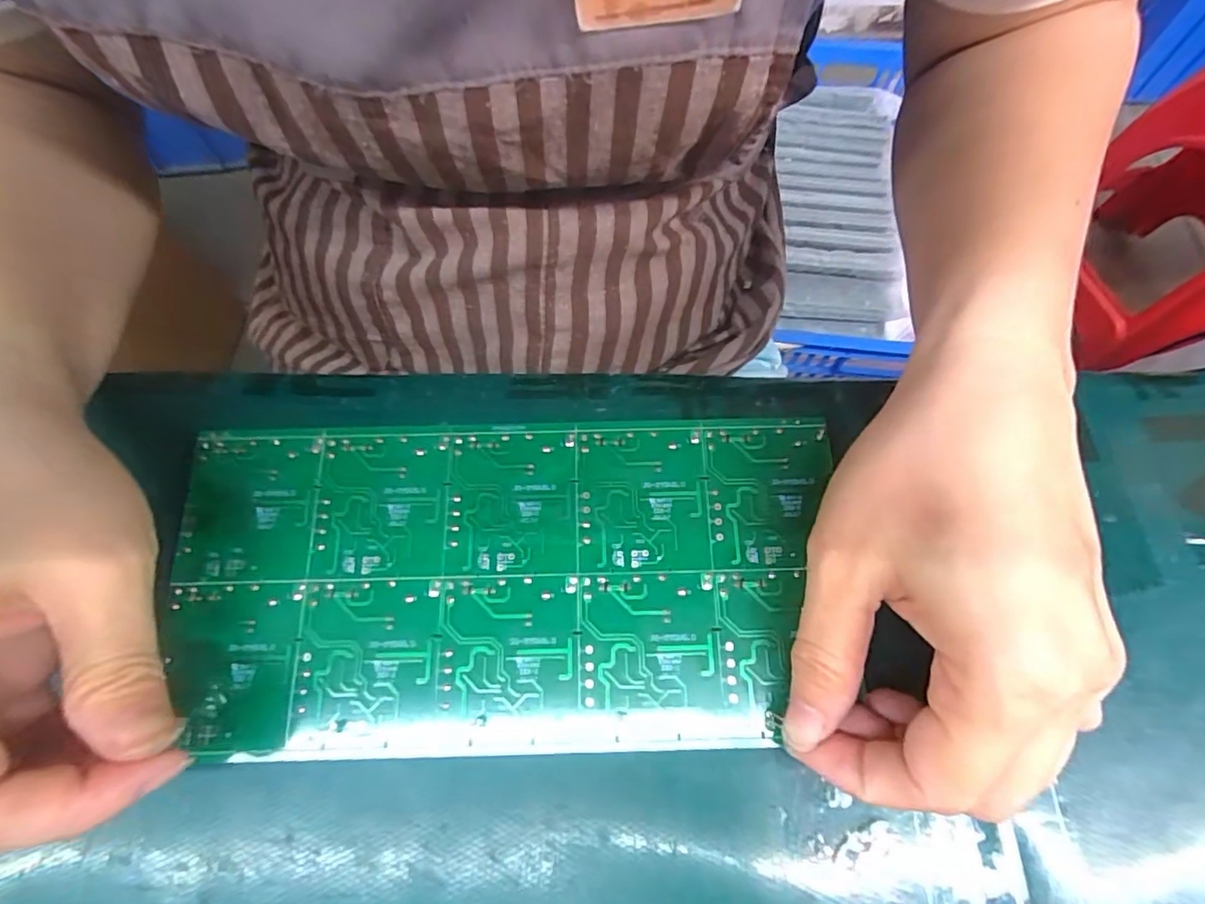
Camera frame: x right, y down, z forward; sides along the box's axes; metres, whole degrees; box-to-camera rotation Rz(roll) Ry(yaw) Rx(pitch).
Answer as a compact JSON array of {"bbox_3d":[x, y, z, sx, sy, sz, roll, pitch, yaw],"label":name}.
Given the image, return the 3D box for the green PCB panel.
[{"bbox_3d":[-0.035,0.042,0.185,0.214,0.004,0.105,-1,73,0],"label":"green PCB panel"}]

